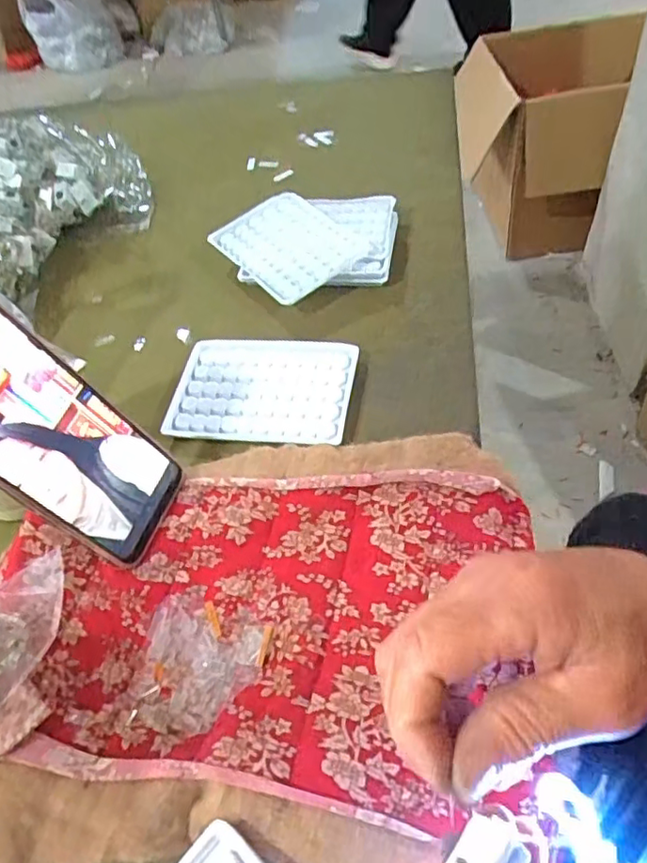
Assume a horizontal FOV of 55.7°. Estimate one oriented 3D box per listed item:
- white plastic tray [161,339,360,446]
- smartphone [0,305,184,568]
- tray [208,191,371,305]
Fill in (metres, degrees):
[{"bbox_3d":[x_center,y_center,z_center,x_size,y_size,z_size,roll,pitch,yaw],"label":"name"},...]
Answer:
[{"bbox_3d":[-0.045,-0.031,0.446,0.130,0.012,0.090,4,52,12],"label":"white plastic tray"},{"bbox_3d":[-0.150,0.003,0.347,0.007,0.168,0.084,-8,47,38],"label":"smartphone"},{"bbox_3d":[-0.032,-0.167,0.538,0.094,0.016,0.130,-33,54,-17],"label":"tray"}]

